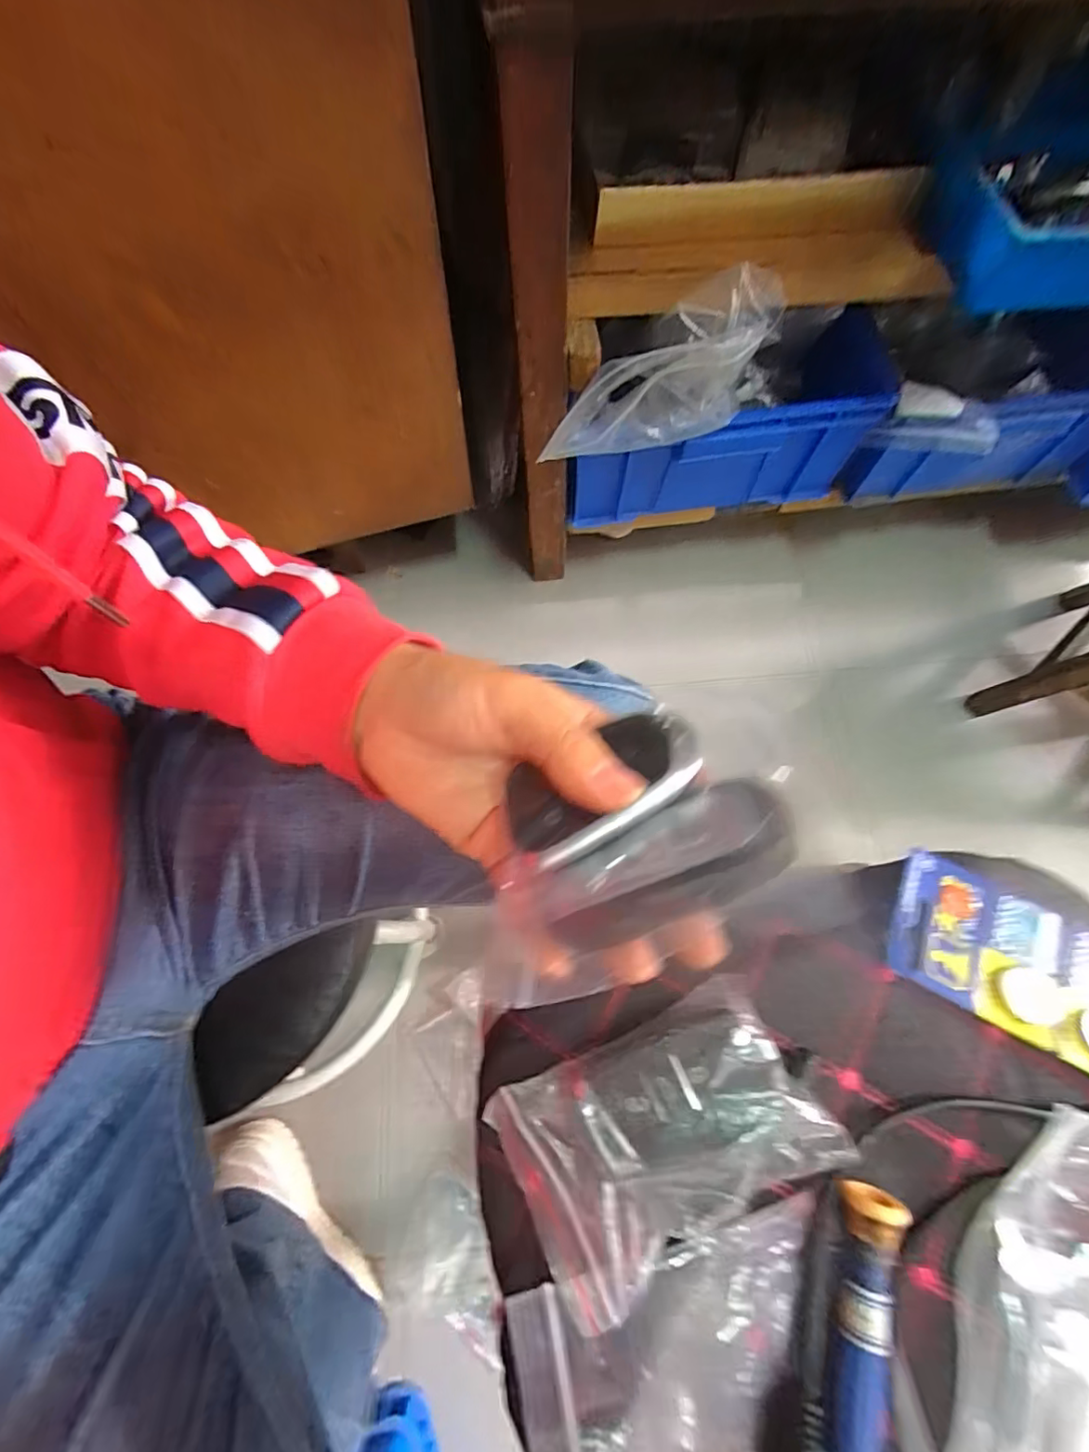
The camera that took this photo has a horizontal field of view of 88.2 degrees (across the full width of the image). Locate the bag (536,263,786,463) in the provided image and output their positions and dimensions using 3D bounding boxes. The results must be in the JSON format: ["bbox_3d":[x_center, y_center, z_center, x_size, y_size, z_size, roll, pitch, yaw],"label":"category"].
[{"bbox_3d":[0.112,-0.319,0.532,0.246,0.092,0.074,-30,73,12],"label":"bag"}]

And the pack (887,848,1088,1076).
[{"bbox_3d":[0.217,0.111,0.210,0.172,0.014,0.052,28,73,9],"label":"pack"}]

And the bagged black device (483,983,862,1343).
[{"bbox_3d":[0.039,0.135,0.186,0.097,0.024,0.061,-23,73,-8],"label":"bagged black device"}]

